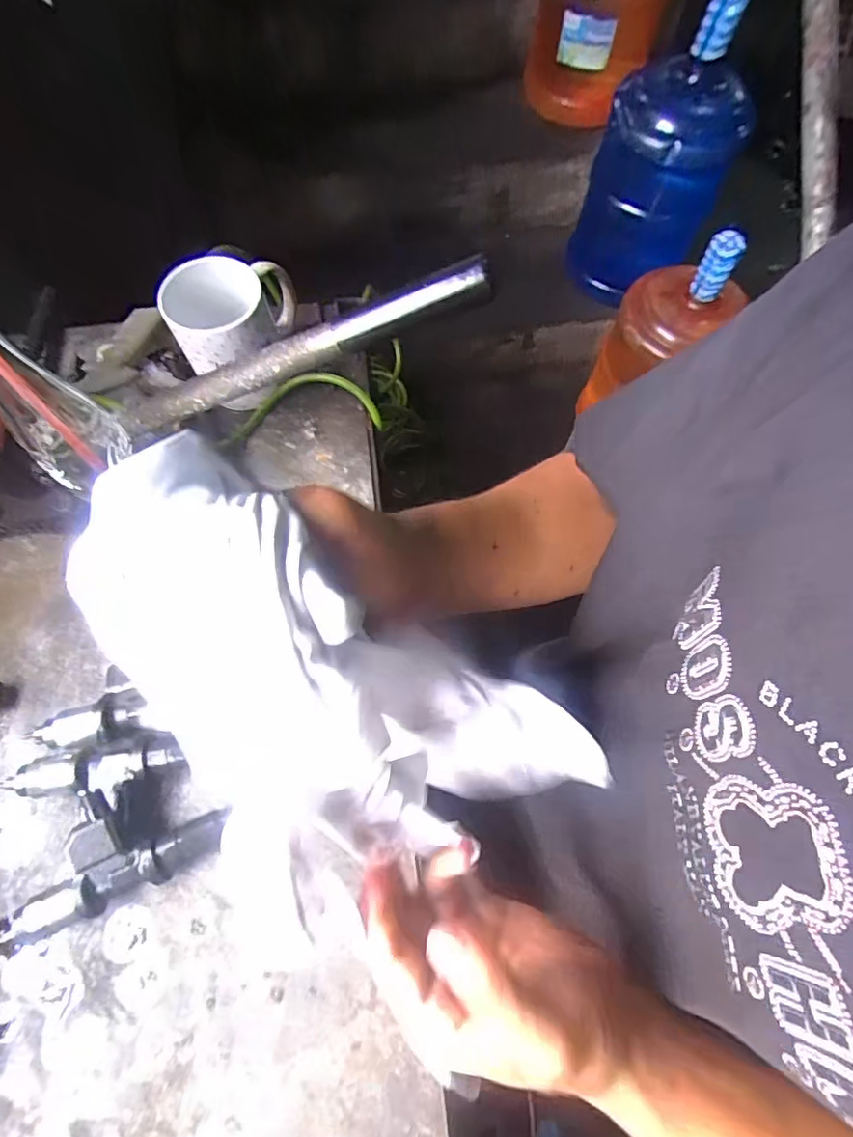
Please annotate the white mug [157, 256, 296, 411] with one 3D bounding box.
[{"bbox_3d":[-0.163,-0.205,0.471,0.104,0.097,0.085,-13,69,-7],"label":"white mug"}]

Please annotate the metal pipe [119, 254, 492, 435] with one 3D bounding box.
[{"bbox_3d":[-0.091,-0.134,0.343,0.273,0.019,0.016,-12,66,20],"label":"metal pipe"}]

